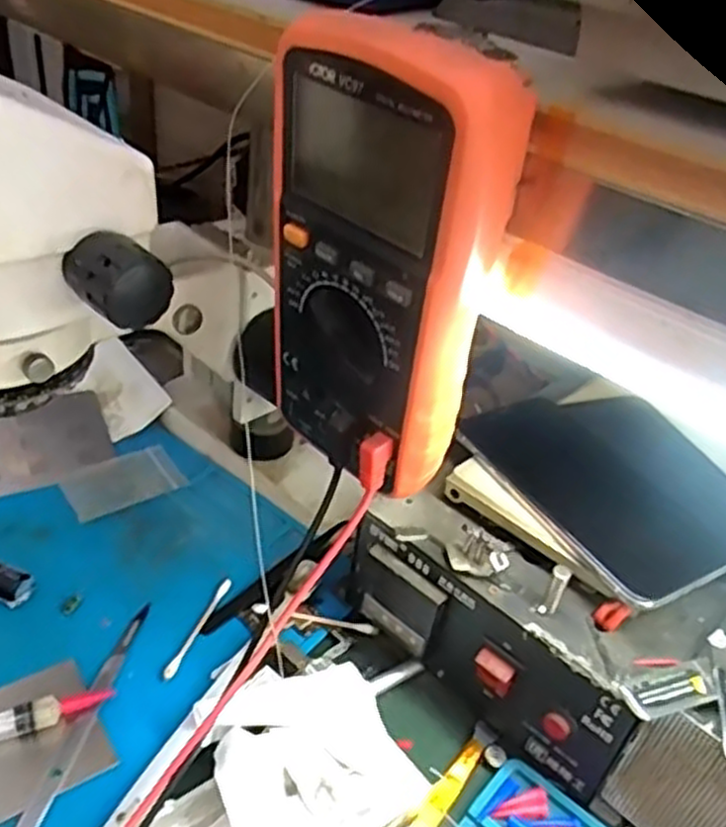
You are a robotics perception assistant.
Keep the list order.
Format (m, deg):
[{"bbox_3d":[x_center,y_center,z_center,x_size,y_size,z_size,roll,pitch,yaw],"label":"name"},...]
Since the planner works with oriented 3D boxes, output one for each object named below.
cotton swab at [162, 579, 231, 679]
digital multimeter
[{"bbox_3d":[-0.091,0.118,0.424,0.006,0.004,0.070,17,38,12],"label":"cotton swab"},{"bbox_3d":[0.009,-0.053,0.294,0.088,0.169,0.048,32,43,29],"label":"digital multimeter"}]

